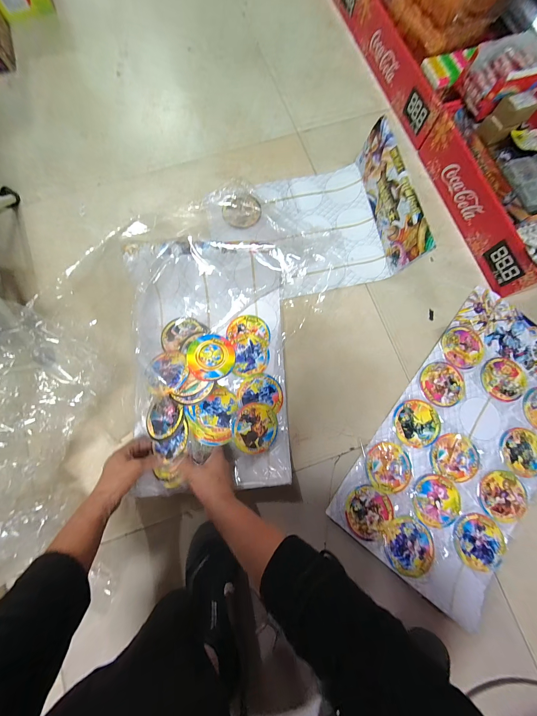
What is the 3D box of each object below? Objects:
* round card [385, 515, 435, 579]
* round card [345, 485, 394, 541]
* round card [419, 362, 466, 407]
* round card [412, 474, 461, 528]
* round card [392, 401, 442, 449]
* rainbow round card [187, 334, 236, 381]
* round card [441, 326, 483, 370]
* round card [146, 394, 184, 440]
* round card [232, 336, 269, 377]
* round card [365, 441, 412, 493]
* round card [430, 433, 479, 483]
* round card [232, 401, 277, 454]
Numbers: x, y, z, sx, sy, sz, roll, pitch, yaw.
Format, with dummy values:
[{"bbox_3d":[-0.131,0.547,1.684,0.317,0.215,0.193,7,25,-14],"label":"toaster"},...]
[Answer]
[{"bbox_3d":[0.268,0.358,0.494,0.097,0.004,0.093,2,73,-5],"label":"round card"},{"bbox_3d":[0.194,0.300,0.508,0.088,0.005,0.092,1,76,-5],"label":"round card"},{"bbox_3d":[0.379,0.057,0.564,0.098,0.006,0.093,1,80,-4],"label":"round card"},{"bbox_3d":[0.339,0.286,0.520,0.094,0.004,0.094,5,78,1],"label":"round card"},{"bbox_3d":[0.313,0.137,0.546,0.092,0.006,0.093,0,78,0],"label":"round card"},{"bbox_3d":[-0.118,-0.001,0.542,0.096,0.010,0.098,3,69,-10],"label":"rainbow round card"},{"bbox_3d":[0.438,-0.024,0.583,0.093,0.004,0.092,1,82,-4],"label":"round card"},{"bbox_3d":[-0.207,0.116,0.510,0.091,0.010,0.082,-5,68,25],"label":"round card"},{"bbox_3d":[-0.037,-0.004,0.560,0.075,0.006,0.085,-4,78,-1],"label":"round card"},{"bbox_3d":[0.245,0.224,0.528,0.092,0.005,0.094,0,78,0],"label":"round card"},{"bbox_3d":[0.384,0.205,0.535,0.093,0.006,0.092,0,84,3],"label":"round card"},{"bbox_3d":[-0.027,0.139,0.517,0.093,0.008,0.095,3,83,-24],"label":"round card"}]

